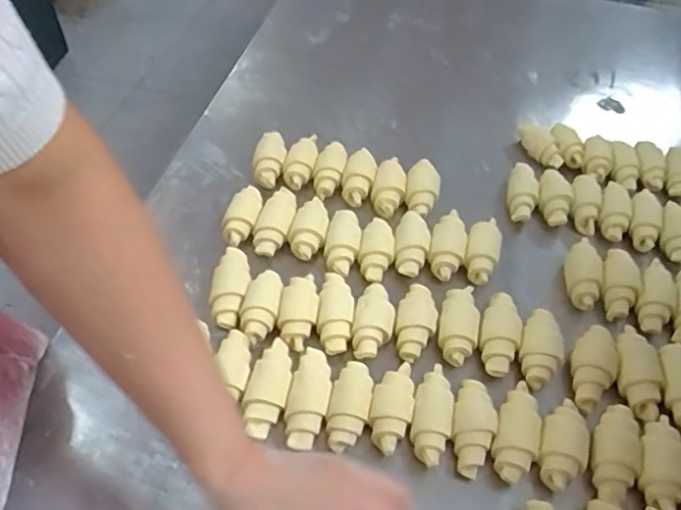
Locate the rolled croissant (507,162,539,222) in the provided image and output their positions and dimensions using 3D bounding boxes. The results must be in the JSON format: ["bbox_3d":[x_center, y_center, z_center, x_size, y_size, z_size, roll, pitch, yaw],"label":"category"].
[{"bbox_3d":[0.203,-0.072,0.645,0.029,0.028,0.081,13,54,8],"label":"rolled croissant"}]

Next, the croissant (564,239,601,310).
[{"bbox_3d":[0.242,0.016,0.579,0.029,0.030,0.080,13,54,9],"label":"croissant"}]

